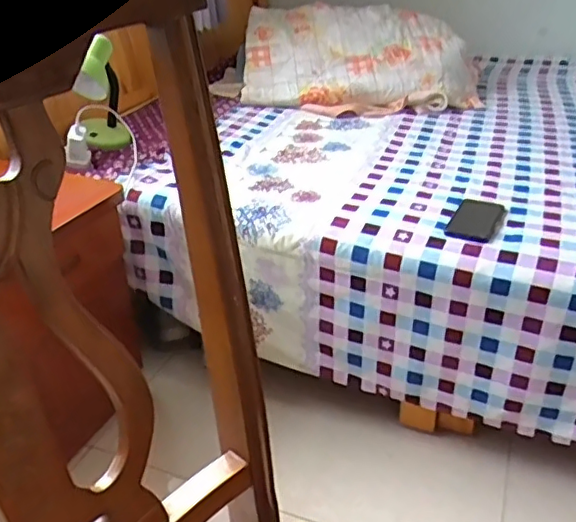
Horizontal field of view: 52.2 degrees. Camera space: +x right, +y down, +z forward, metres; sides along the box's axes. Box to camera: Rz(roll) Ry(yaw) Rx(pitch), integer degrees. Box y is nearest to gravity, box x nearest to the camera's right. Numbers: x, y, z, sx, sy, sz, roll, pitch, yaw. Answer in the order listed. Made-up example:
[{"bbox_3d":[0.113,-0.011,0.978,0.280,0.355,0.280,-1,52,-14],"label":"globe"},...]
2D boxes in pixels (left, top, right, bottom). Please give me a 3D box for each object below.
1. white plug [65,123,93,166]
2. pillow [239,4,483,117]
[{"bbox_3d":[-0.454,-0.251,1.266,0.051,0.088,0.022,-10,32,-15],"label":"white plug"},{"bbox_3d":[0.203,-0.579,1.695,0.662,0.234,0.310,8,32,14],"label":"pillow"}]

